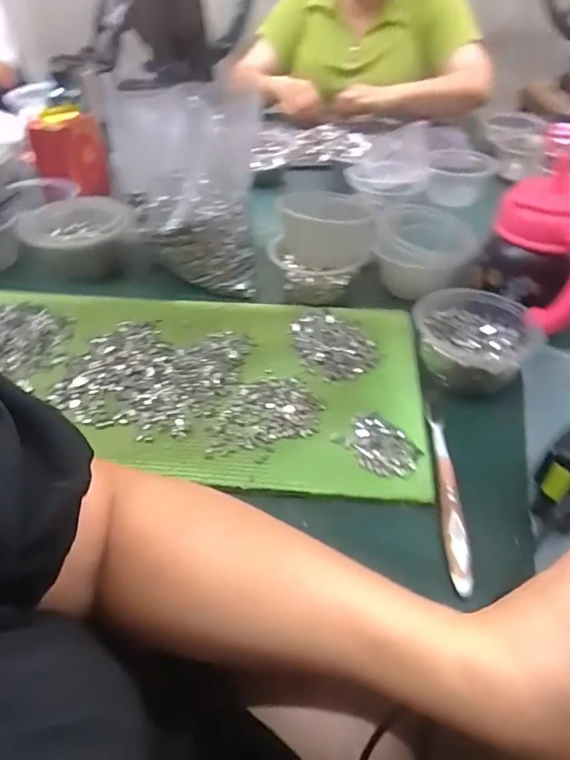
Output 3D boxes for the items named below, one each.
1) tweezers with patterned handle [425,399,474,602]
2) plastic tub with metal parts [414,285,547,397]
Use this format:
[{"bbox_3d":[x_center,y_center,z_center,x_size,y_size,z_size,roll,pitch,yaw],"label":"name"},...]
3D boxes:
[{"bbox_3d":[0.127,0.079,0.391,0.017,0.005,0.179,4,42,6],"label":"tweezers with patterned handle"},{"bbox_3d":[0.186,-0.042,0.492,0.112,0.046,0.107,17,45,20],"label":"plastic tub with metal parts"}]

